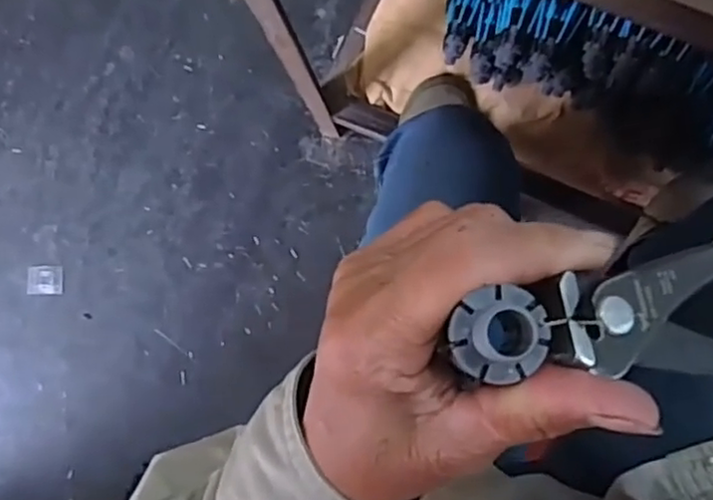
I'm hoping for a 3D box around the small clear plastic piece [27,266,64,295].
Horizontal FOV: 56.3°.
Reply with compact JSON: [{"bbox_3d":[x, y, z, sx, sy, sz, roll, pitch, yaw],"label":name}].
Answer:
[{"bbox_3d":[-0.508,0.050,1.089,0.062,0.005,0.047,0,87,5],"label":"small clear plastic piece"}]

